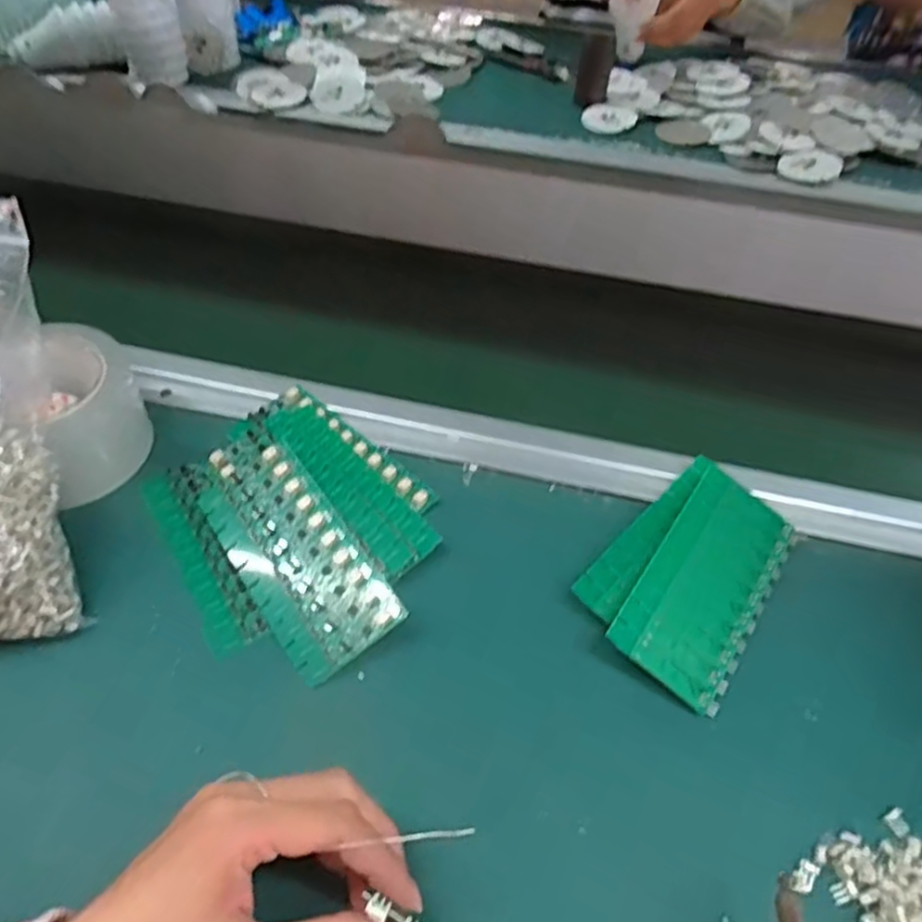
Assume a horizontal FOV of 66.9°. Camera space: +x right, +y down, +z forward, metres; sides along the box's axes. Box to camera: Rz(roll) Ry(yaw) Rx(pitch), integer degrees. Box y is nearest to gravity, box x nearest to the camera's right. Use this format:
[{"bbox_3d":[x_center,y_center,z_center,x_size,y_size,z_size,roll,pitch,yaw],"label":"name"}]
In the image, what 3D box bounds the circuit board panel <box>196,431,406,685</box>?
[{"bbox_3d":[-0.094,0.052,0.392,0.064,0.008,0.138,-39,64,-6],"label":"circuit board panel"}]

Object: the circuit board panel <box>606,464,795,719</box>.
[{"bbox_3d":[0.140,0.067,0.392,0.067,0.004,0.137,39,58,4],"label":"circuit board panel"}]

